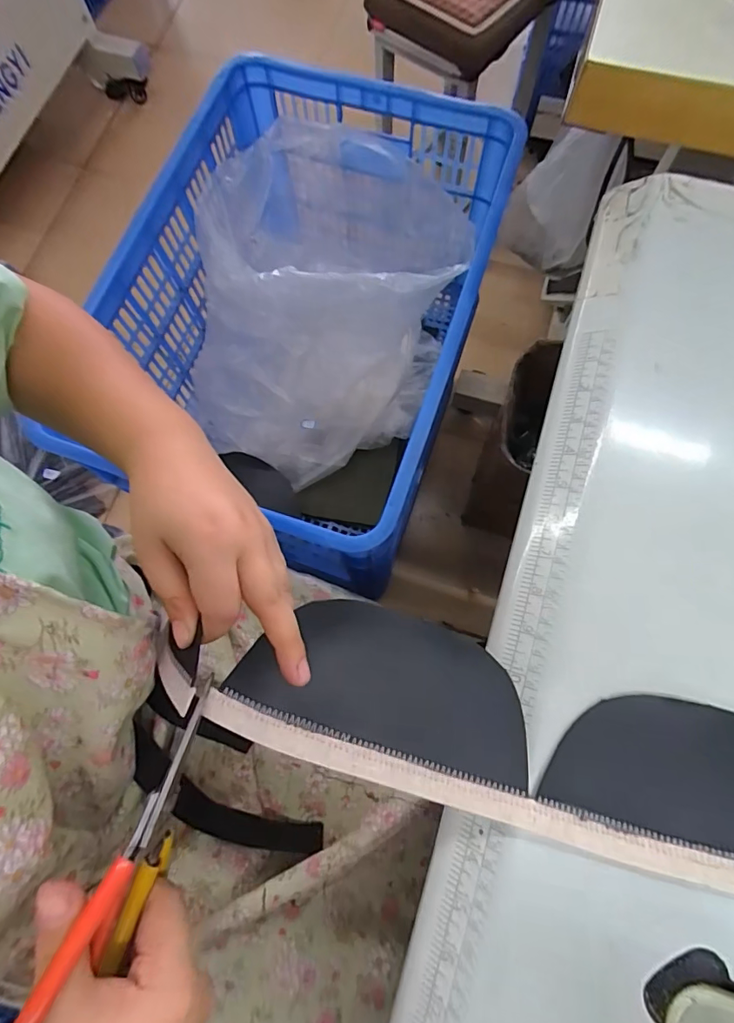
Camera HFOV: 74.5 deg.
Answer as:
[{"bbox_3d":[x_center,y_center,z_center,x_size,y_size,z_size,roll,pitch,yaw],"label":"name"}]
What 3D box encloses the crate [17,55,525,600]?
[{"bbox_3d":[-0.075,-0.254,0.684,0.386,0.267,0.556,17,76,6],"label":"crate"}]

